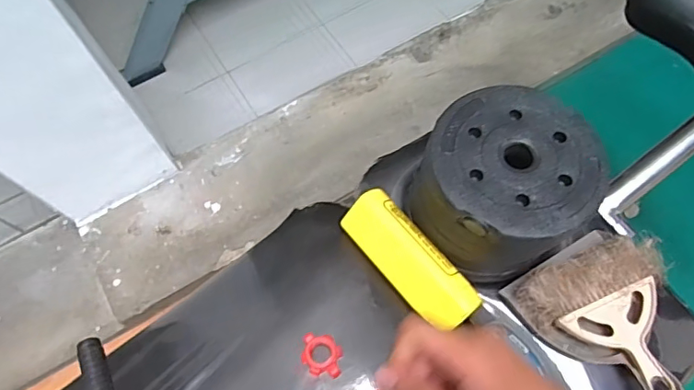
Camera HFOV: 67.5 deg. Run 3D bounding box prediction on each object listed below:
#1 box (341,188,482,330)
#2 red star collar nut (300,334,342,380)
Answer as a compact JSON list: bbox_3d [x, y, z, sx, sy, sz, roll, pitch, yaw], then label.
[{"bbox_3d":[0.070,0.073,0.598,0.060,0.035,0.180,-36,70,-15],"label":"box"},{"bbox_3d":[-0.027,0.173,0.560,0.044,0.012,0.042,8,66,5],"label":"red star collar nut"}]

